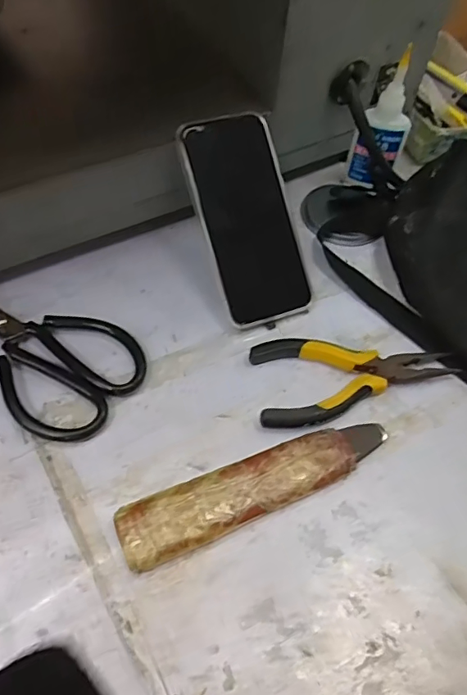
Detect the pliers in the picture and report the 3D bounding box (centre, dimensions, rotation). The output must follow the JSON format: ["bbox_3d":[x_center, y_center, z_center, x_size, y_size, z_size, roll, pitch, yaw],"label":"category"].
[{"bbox_3d":[0.091,0.024,0.396,0.148,0.017,0.069,-3,56,-8],"label":"pliers"}]

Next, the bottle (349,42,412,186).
[{"bbox_3d":[0.137,-0.200,0.476,0.044,0.114,0.030,16,56,6],"label":"bottle"}]

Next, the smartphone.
[{"bbox_3d":[0.011,-0.101,0.420,0.075,0.010,0.161,-18,96,-17],"label":"smartphone"}]

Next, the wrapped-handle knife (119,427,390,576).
[{"bbox_3d":[0.019,0.092,0.347,0.187,0.018,0.038,-18,59,-17],"label":"wrapped-handle knife"}]

